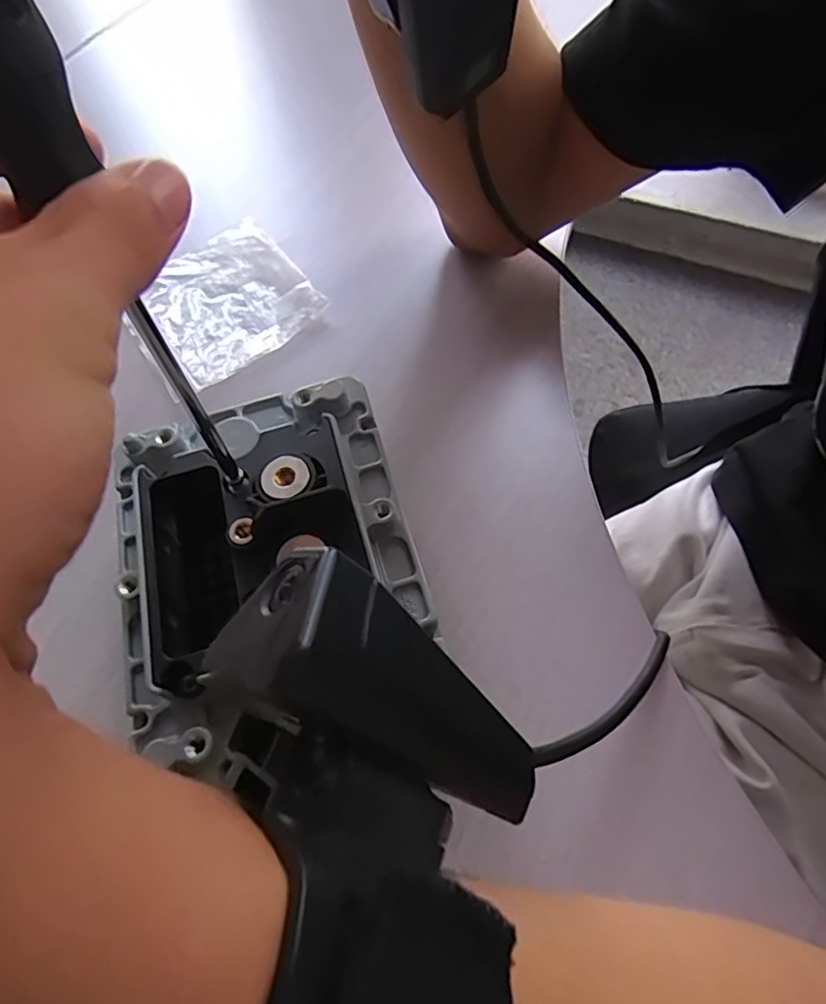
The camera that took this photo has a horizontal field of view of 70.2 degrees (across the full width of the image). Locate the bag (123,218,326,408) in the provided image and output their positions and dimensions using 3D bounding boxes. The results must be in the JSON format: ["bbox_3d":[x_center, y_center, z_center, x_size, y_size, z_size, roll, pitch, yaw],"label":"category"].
[{"bbox_3d":[-0.117,-0.119,0.354,0.103,0.010,0.106,-35,65,-9],"label":"bag"}]

